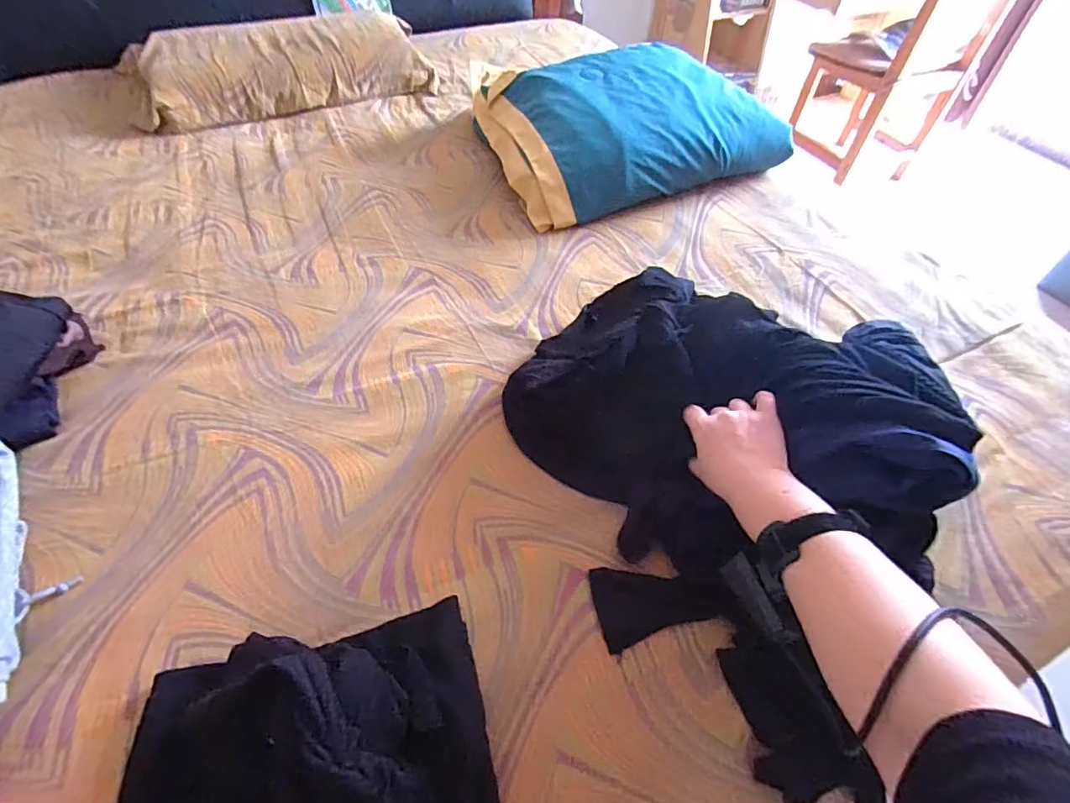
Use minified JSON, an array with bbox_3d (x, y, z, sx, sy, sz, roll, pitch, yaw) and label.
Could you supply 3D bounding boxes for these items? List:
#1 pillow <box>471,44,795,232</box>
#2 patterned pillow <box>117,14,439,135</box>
[{"bbox_3d":[0.168,-0.598,1.095,0.536,0.147,0.483,-18,54,-16],"label":"pillow"},{"bbox_3d":[-0.659,-0.873,1.320,0.717,0.115,0.378,-20,55,-17],"label":"patterned pillow"}]

